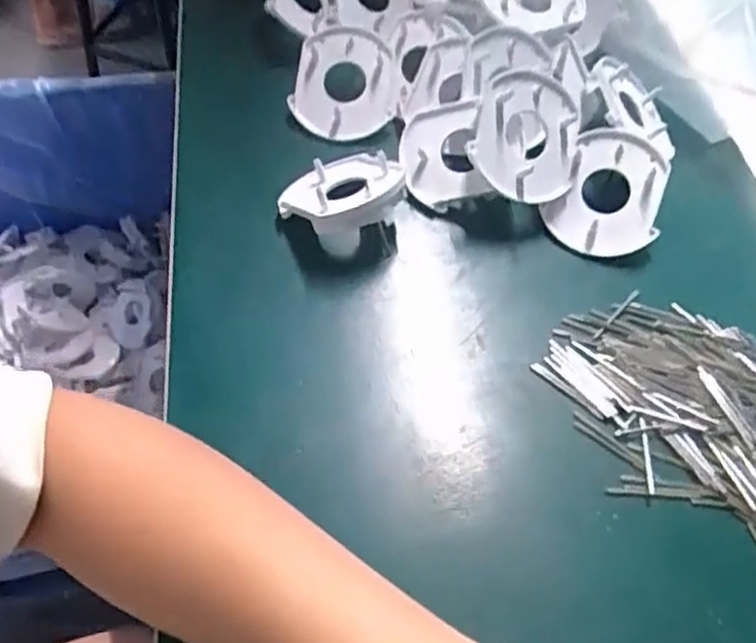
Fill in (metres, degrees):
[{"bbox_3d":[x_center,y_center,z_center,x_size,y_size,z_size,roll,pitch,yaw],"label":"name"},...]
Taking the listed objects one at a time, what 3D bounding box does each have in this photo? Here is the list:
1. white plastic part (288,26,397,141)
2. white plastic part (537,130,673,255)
[{"bbox_3d":[-0.020,-0.144,0.417,0.062,0.014,0.068,3,84,-4],"label":"white plastic part"},{"bbox_3d":[0.124,-0.071,0.377,0.061,0.009,0.070,10,84,10],"label":"white plastic part"}]

